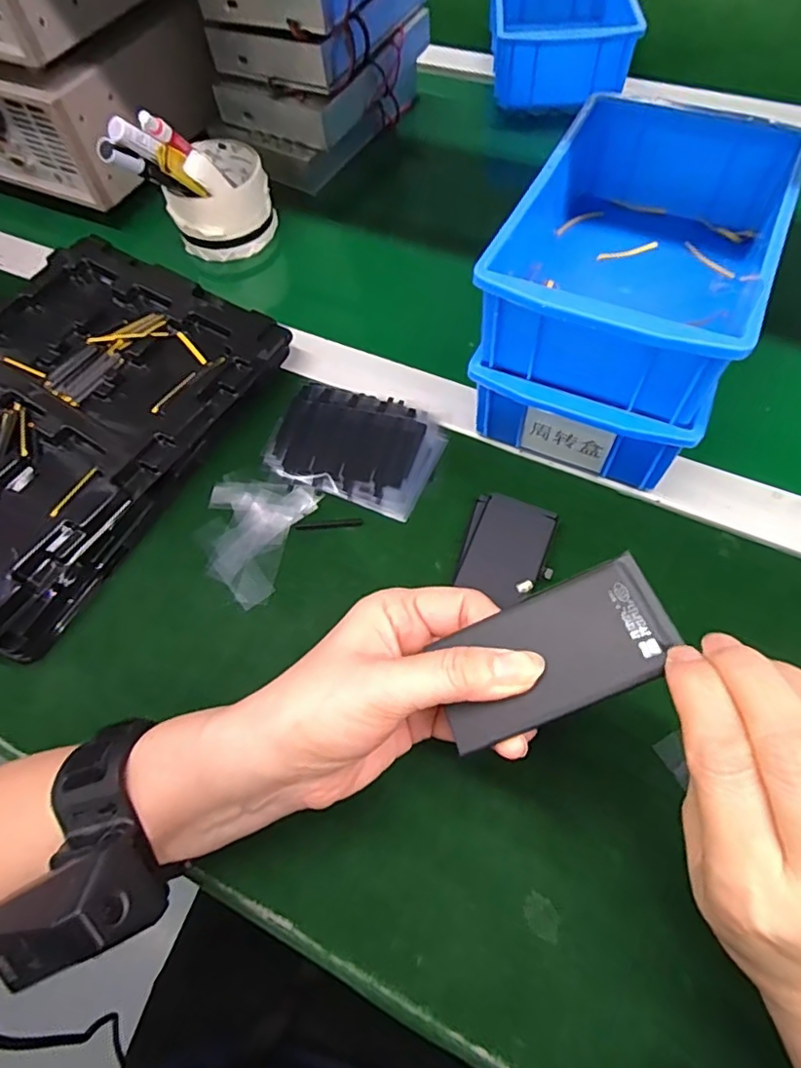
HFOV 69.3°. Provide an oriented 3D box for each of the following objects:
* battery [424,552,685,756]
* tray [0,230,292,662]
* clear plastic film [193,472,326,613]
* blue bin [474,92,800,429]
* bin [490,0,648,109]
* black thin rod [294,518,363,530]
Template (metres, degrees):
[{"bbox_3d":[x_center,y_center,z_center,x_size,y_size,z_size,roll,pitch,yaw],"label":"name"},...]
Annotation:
[{"bbox_3d":[0.055,0.042,0.212,0.084,0.004,0.043,-28,63,10],"label":"battery"},{"bbox_3d":[-0.229,-0.080,0.389,0.201,0.035,0.267,27,66,17],"label":"tray"},{"bbox_3d":[-0.097,0.000,0.366,0.064,0.006,0.083,17,64,13],"label":"clear plastic film"},{"bbox_3d":[0.136,-0.167,0.335,0.130,0.062,0.200,19,65,14],"label":"blue bin"},{"bbox_3d":[0.158,-0.520,0.589,0.125,0.059,0.193,0,61,4],"label":"bin"},{"bbox_3d":[-0.045,-0.006,0.368,0.043,0.004,0.005,-5,61,1],"label":"black thin rod"}]

